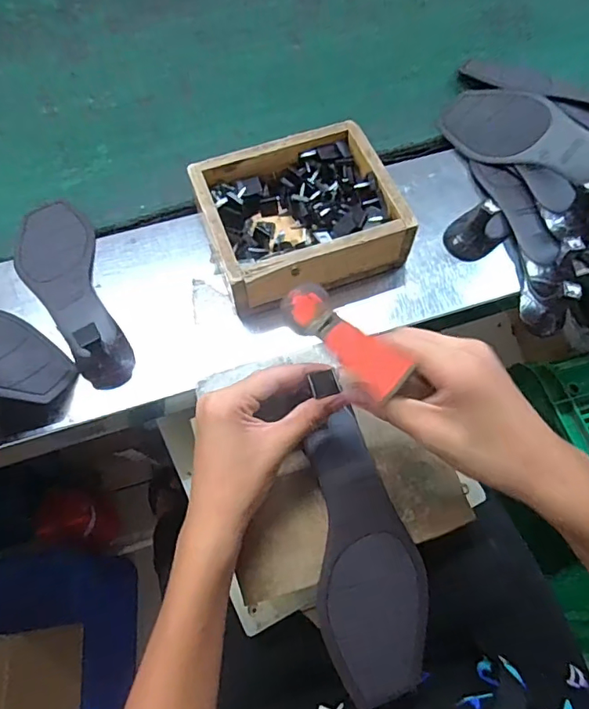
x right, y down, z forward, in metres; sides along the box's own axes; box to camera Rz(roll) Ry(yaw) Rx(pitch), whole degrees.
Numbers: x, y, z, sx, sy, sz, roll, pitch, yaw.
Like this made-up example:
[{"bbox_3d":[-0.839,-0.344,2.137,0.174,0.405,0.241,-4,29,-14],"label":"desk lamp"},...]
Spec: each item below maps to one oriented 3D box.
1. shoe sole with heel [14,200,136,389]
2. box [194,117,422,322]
[{"bbox_3d":[-0.222,-0.079,0.484,0.081,0.049,0.244,-32,69,-13],"label":"shoe sole with heel"},{"bbox_3d":[0.006,-0.136,0.489,0.179,0.051,0.158,-19,67,-8],"label":"box"}]

